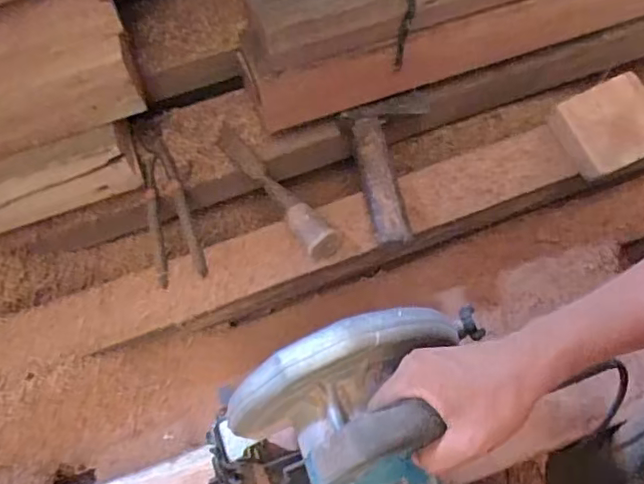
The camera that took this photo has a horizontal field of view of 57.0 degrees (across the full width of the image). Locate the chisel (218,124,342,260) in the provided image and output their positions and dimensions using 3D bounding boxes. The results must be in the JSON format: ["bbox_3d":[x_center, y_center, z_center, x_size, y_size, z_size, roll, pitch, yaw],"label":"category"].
[{"bbox_3d":[-0.058,-0.060,0.710,0.042,0.052,0.239,-33,51,-13],"label":"chisel"}]

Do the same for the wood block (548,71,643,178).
[{"bbox_3d":[0.339,-0.134,0.688,0.119,0.043,0.094,-23,67,-8],"label":"wood block"}]

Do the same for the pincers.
[{"bbox_3d":[-0.186,-0.054,0.711,0.054,0.033,0.223,-16,66,-6],"label":"pincers"}]

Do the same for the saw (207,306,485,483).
[{"bbox_3d":[0.031,0.170,0.470,0.252,0.197,0.177,-17,66,-6],"label":"saw"}]

